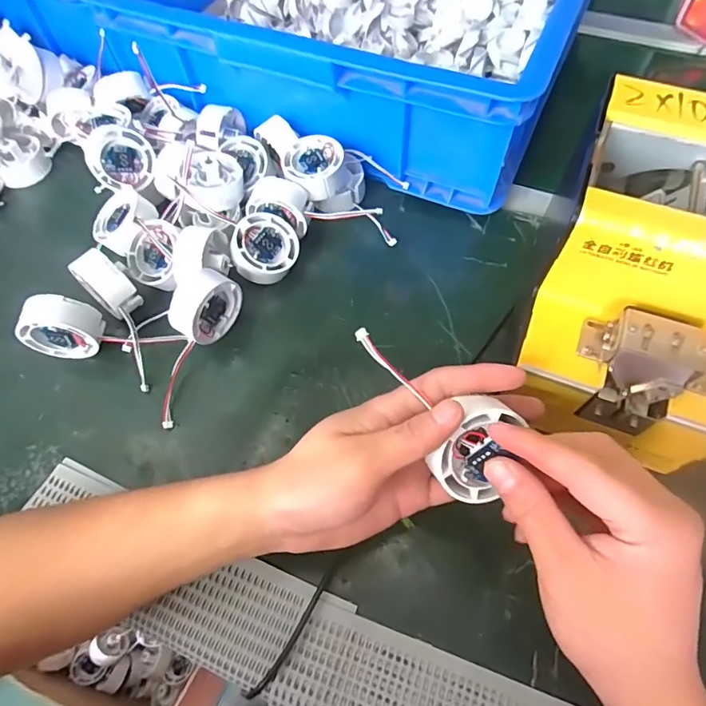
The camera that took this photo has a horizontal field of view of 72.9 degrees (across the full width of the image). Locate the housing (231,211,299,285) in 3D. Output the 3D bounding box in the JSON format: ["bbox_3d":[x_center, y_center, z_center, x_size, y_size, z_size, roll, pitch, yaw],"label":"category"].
[{"bbox_3d":[-0.075,-0.087,0.402,0.053,0.018,0.056,5,78,-22],"label":"housing"}]

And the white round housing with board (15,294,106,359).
[{"bbox_3d":[-0.218,-0.019,0.361,0.050,0.050,0.028,1,61,2],"label":"white round housing with board"}]

